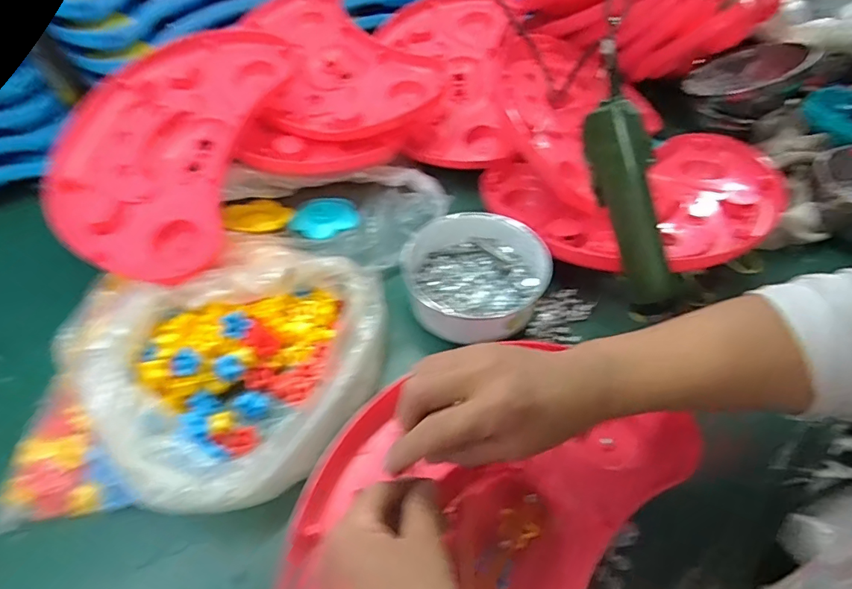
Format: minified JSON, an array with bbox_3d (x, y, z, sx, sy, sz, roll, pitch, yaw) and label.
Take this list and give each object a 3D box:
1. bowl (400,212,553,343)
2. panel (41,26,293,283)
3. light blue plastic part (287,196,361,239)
[{"bbox_3d":[0.047,-0.022,0.510,0.161,0.052,0.141,12,51,13],"label":"bowl"},{"bbox_3d":[-0.306,-0.173,0.537,0.217,0.037,0.318,11,71,3],"label":"panel"},{"bbox_3d":[-0.130,-0.100,0.605,0.087,0.020,0.060,-22,52,-15],"label":"light blue plastic part"}]

